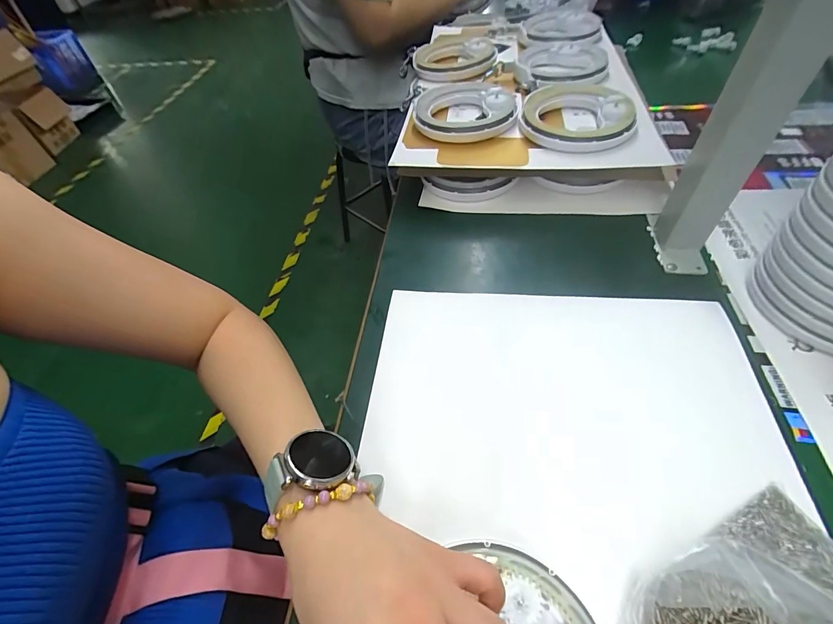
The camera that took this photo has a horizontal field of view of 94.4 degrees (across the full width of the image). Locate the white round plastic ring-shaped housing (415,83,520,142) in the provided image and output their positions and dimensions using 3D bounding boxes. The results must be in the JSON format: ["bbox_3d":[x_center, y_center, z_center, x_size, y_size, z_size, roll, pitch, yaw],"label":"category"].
[{"bbox_3d":[0.061,-0.255,0.488,0.128,0.027,0.120,-1,49,2],"label":"white round plastic ring-shaped housing"}]

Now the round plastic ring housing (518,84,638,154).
[{"bbox_3d":[0.192,-0.235,0.457,0.123,0.027,0.126,15,52,16],"label":"round plastic ring housing"}]

